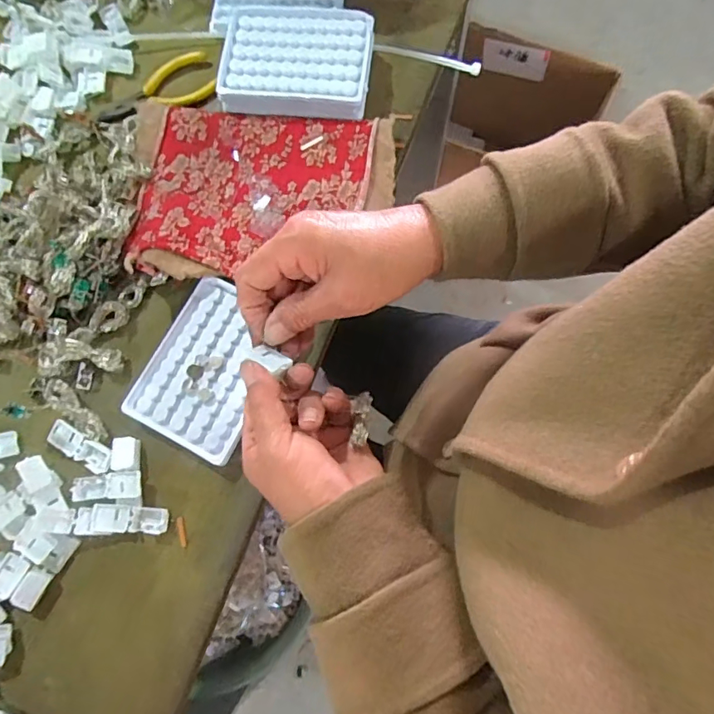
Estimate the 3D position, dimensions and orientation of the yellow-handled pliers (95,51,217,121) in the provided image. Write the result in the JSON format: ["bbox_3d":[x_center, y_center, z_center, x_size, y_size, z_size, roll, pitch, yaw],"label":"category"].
[{"bbox_3d":[-0.191,-0.250,0.463,0.112,0.015,0.047,-24,77,-4],"label":"yellow-handled pliers"}]

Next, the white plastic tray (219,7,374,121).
[{"bbox_3d":[-0.053,-0.269,0.444,0.129,0.026,0.101,5,77,3],"label":"white plastic tray"}]

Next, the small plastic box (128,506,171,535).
[{"bbox_3d":[-0.158,0.124,0.376,0.027,0.009,0.018,7,77,3],"label":"small plastic box"}]

